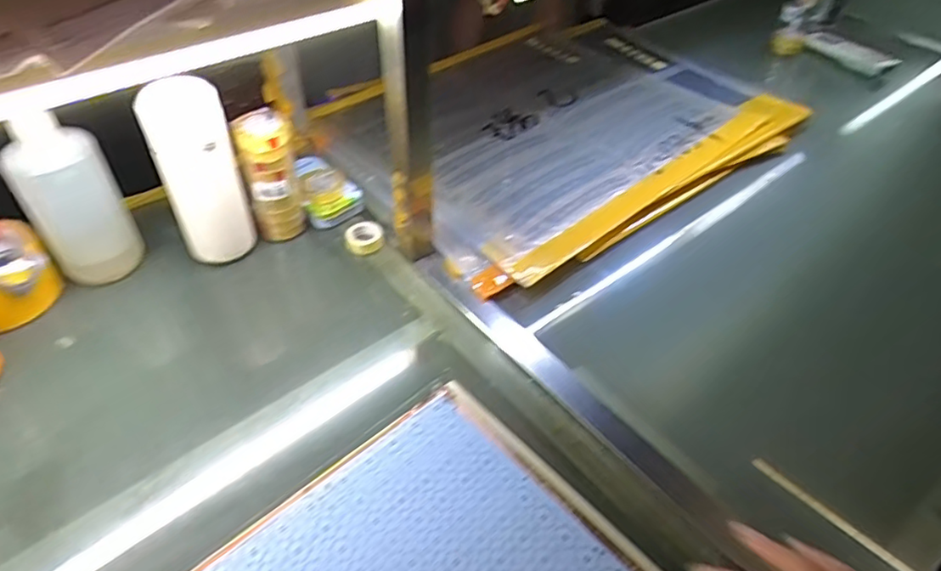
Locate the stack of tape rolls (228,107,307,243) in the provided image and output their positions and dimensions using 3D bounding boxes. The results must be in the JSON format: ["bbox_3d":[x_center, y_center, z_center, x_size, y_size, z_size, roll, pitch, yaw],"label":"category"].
[{"bbox_3d":[-0.211,-0.117,0.645,0.053,0.127,0.042,-12,48,-14],"label":"stack of tape rolls"}]

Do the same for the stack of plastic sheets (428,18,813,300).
[{"bbox_3d":[0.139,-0.248,0.890,0.632,0.054,0.443,-28,55,-27],"label":"stack of plastic sheets"}]

